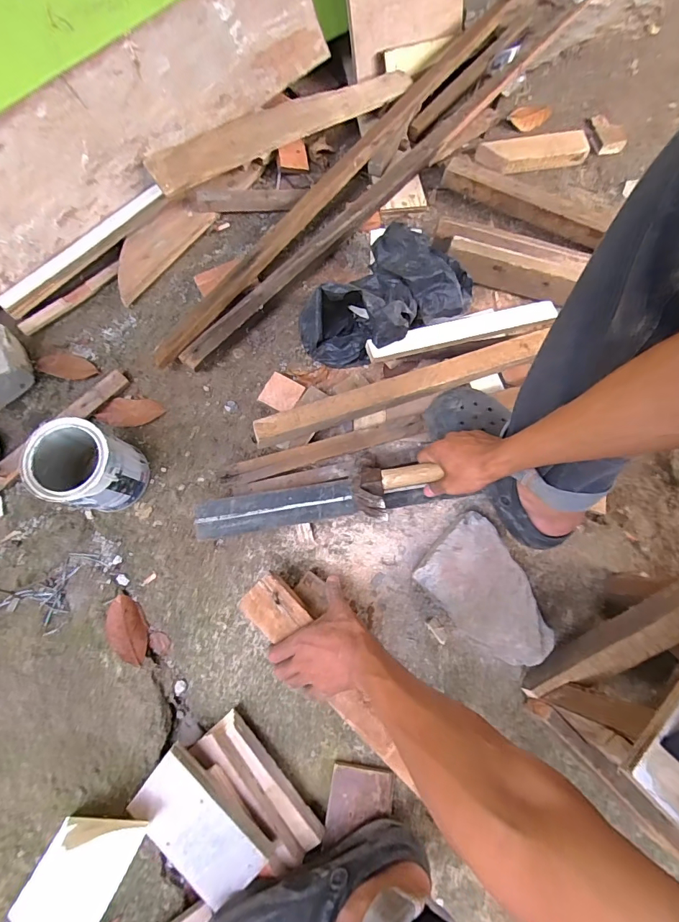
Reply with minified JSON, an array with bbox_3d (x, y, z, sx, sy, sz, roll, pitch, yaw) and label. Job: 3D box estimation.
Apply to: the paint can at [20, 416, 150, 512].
[{"bbox_3d":[-0.352,0.012,0.587,0.110,0.128,0.105,1,74,-2],"label":"paint can"}]

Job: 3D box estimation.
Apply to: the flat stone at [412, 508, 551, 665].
[{"bbox_3d":[0.210,0.195,0.601,0.133,0.075,0.203,-38,80,-14],"label":"flat stone"}]

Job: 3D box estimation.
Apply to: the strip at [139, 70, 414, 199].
[{"bbox_3d":[-0.099,-0.643,0.777,0.551,0.023,0.082,-34,92,-13],"label":"strip"}]

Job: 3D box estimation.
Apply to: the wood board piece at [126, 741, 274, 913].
[{"bbox_3d":[-0.175,0.447,0.502,0.164,0.017,0.106,39,96,14],"label":"wood board piece"}]

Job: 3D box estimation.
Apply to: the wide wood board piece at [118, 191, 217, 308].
[{"bbox_3d":[-0.327,-0.385,0.736,0.079,0.019,0.225,37,74,-7],"label":"wide wood board piece"}]

